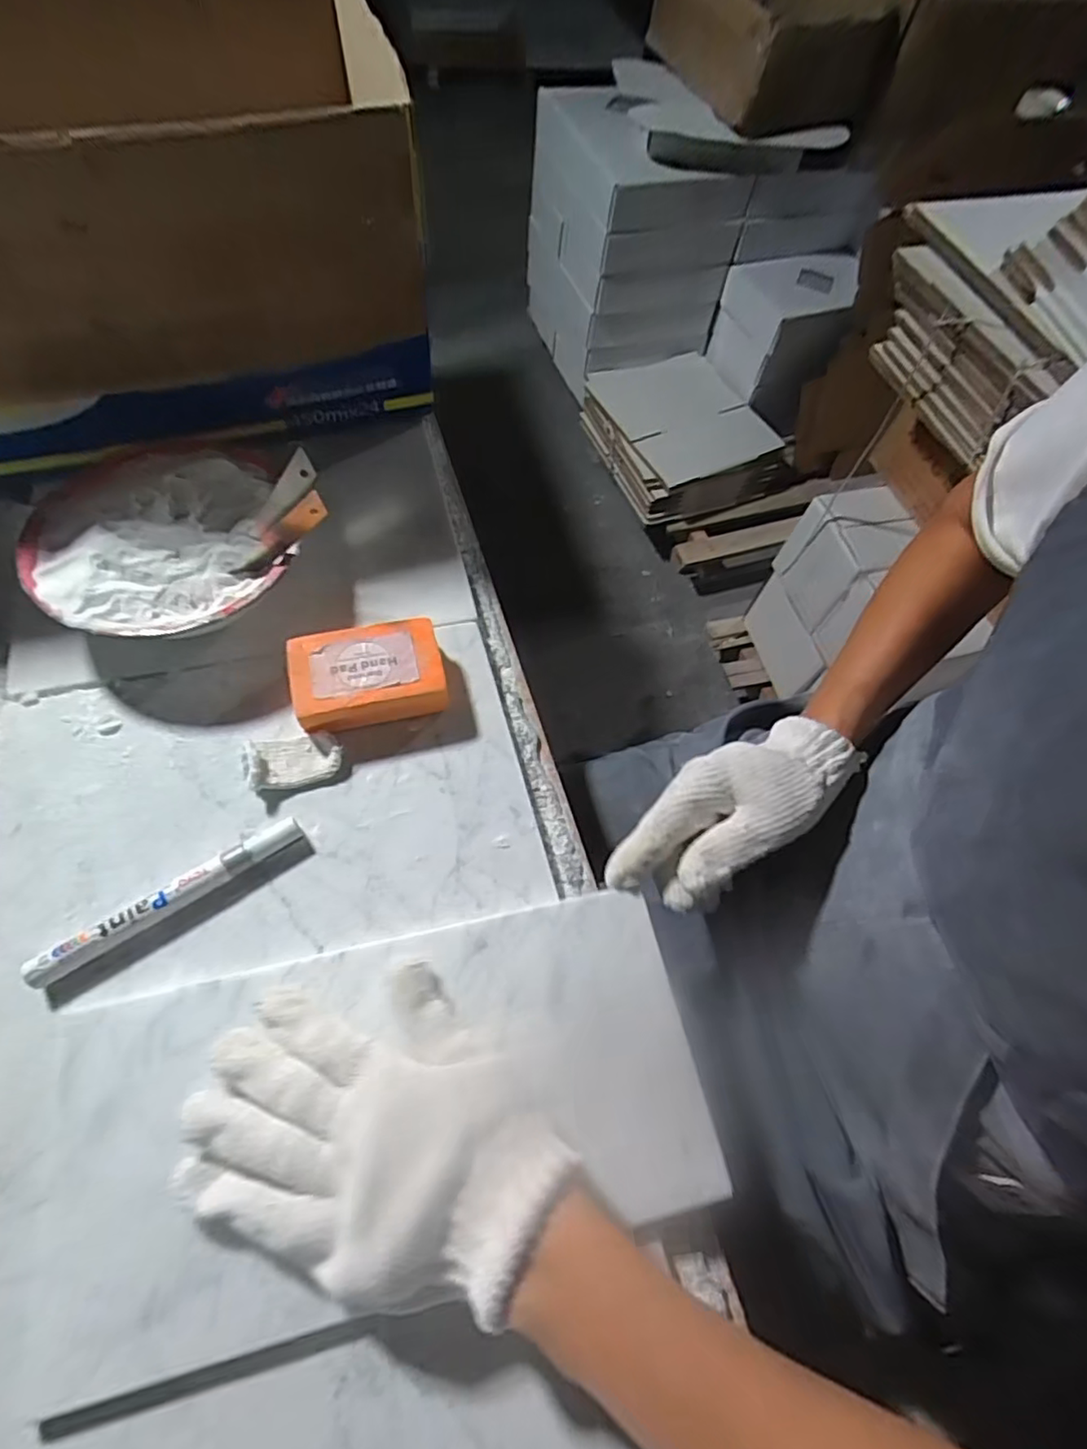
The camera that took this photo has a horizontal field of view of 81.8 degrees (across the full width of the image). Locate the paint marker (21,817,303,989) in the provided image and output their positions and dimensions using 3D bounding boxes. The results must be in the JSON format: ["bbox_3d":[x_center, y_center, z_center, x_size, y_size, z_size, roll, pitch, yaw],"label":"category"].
[{"bbox_3d":[-0.203,0.094,0.344,0.144,0.017,0.014,-32,70,-18],"label":"paint marker"}]

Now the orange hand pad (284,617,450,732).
[{"bbox_3d":[-0.112,-0.030,0.406,0.092,0.029,0.064,-13,65,-10],"label":"orange hand pad"}]

